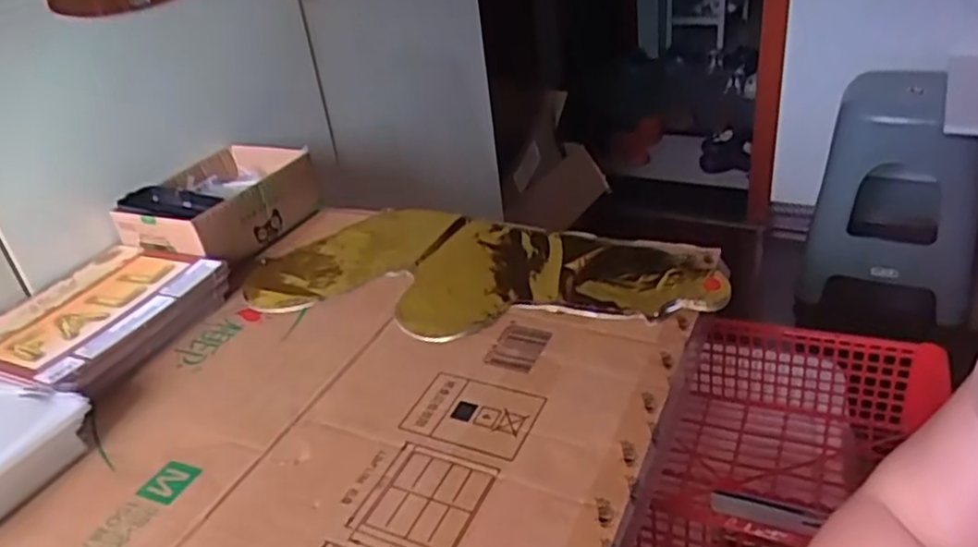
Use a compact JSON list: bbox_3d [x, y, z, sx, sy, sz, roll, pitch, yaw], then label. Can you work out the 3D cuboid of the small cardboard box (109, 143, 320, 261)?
[{"bbox_3d":[-0.299,-0.077,0.810,0.141,0.067,0.199,7,33,21],"label":"small cardboard box"}]

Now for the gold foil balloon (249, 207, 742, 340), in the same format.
[{"bbox_3d":[-0.012,0.002,0.688,0.439,0.028,0.209,6,33,21],"label":"gold foil balloon"}]

